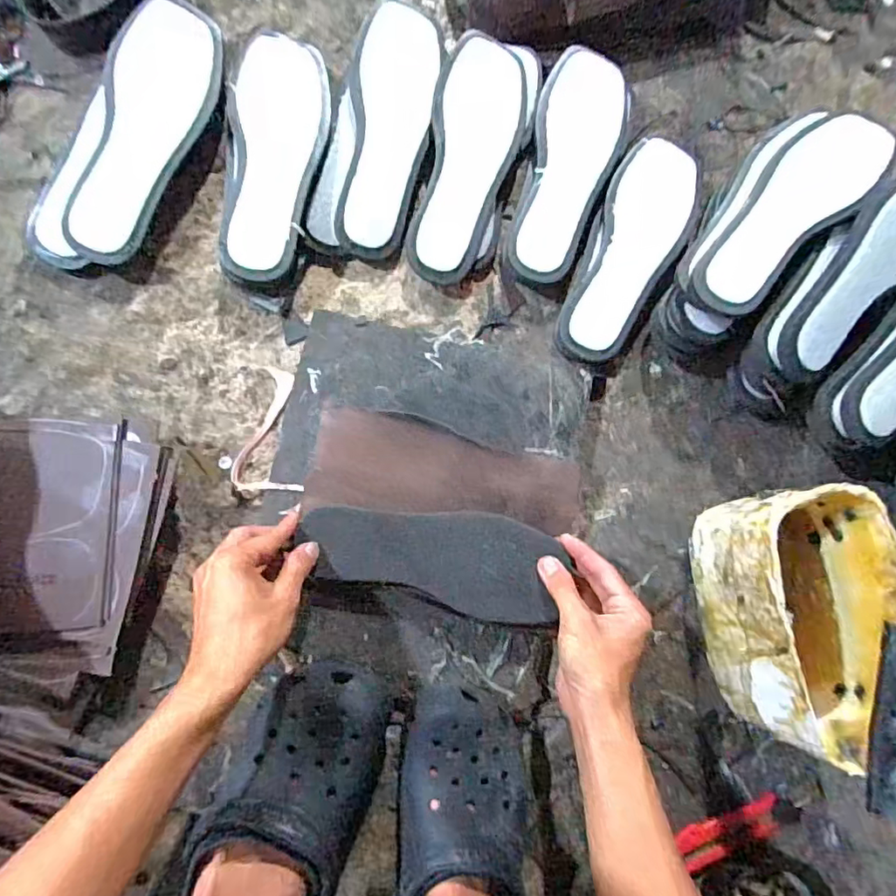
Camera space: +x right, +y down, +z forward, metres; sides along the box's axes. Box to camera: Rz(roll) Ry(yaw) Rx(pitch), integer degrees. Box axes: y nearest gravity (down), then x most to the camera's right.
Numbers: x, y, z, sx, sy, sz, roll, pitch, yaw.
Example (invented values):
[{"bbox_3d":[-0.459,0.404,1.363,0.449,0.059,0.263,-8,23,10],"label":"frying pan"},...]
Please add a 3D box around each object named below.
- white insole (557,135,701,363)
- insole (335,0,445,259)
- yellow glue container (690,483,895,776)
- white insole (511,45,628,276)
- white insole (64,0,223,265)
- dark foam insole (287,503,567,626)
[{"bbox_3d":[0.180,-0.197,0.547,0.086,0.024,0.245,28,80,-4],"label":"white insole"},{"bbox_3d":[-0.059,-0.299,0.526,0.078,0.008,0.229,11,92,-5],"label":"insole"},{"bbox_3d":[0.291,0.139,0.474,0.114,0.124,0.200,-7,84,-10],"label":"yellow glue container"},{"bbox_3d":[0.119,-0.276,0.552,0.082,0.031,0.233,15,83,-5],"label":"white insole"},{"bbox_3d":[-0.262,-0.274,0.484,0.079,0.008,0.229,17,90,-19],"label":"white insole"},{"bbox_3d":[-0.013,0.096,0.491,0.223,0.029,0.087,11,83,-4],"label":"dark foam insole"}]

